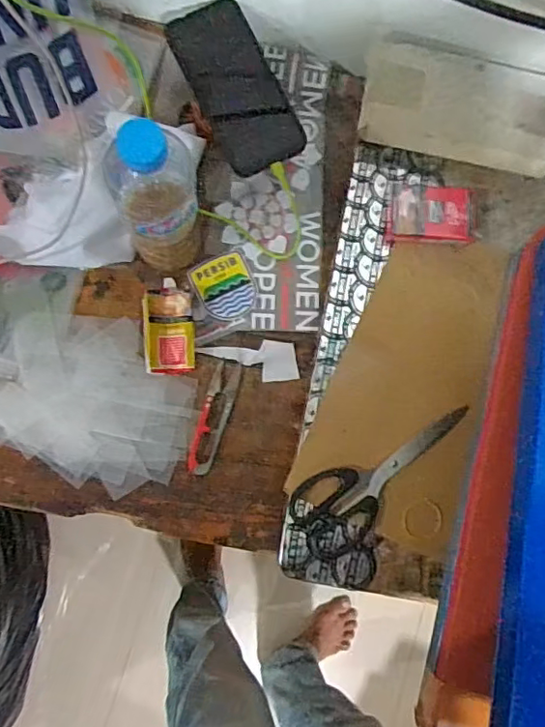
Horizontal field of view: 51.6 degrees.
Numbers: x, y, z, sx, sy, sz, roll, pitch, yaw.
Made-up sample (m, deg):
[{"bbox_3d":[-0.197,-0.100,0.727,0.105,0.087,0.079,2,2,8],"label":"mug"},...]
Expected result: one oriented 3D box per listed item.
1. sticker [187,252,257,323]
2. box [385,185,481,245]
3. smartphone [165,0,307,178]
[{"bbox_3d":[-0.048,-0.078,0.583,0.058,0.004,0.068,-25,83,-12],"label":"sticker"},{"bbox_3d":[0.158,-0.145,0.549,0.087,0.024,0.053,2,84,-4],"label":"box"},{"bbox_3d":[-0.035,-0.278,0.572,0.079,0.010,0.160,-31,105,-7],"label":"smartphone"}]

